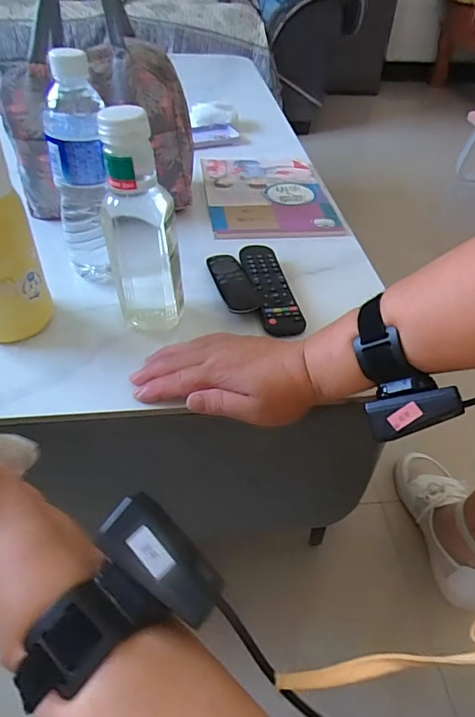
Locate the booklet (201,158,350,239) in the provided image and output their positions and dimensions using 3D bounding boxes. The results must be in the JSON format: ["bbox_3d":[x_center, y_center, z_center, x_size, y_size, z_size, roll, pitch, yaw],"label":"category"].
[{"bbox_3d":[0.045,-0.261,0.751,0.186,0.008,0.271,-3,44,-7],"label":"booklet"}]

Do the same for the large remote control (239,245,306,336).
[{"bbox_3d":[0.035,-0.083,0.549,0.043,0.016,0.153,-8,44,-11],"label":"large remote control"}]

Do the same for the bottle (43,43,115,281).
[{"bbox_3d":[-0.160,-0.191,0.504,0.062,0.222,0.054,3,43,0],"label":"bottle"}]

